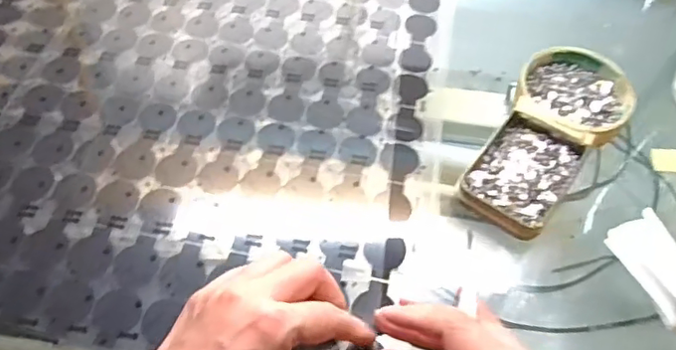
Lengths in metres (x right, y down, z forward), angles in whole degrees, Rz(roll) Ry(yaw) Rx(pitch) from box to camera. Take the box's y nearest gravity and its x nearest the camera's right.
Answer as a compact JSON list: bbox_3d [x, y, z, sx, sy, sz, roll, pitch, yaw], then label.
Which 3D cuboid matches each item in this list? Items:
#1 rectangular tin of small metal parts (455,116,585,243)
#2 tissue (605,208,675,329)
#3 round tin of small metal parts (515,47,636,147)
[{"bbox_3d":[0.126,-0.002,0.388,0.059,0.011,0.090,31,61,18],"label":"rectangular tin of small metal parts"},{"bbox_3d":[0.201,0.057,0.353,0.034,0.019,0.067,-16,58,-11],"label":"tissue"},{"bbox_3d":[0.177,-0.060,0.426,0.081,0.015,0.089,0,56,-1],"label":"round tin of small metal parts"}]

